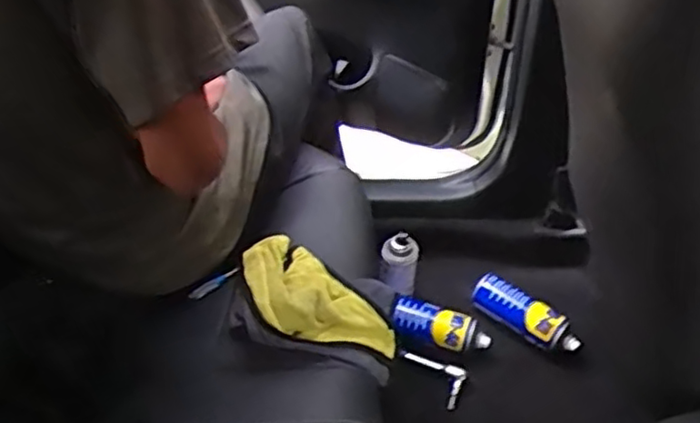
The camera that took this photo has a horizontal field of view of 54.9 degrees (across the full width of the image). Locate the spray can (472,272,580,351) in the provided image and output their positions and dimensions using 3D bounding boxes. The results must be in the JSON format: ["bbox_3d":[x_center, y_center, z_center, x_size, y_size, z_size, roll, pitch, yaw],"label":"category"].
[{"bbox_3d":[0.299,0.174,1.141,0.181,0.048,0.059,32,54,29],"label":"spray can"}]

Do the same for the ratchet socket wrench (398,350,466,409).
[{"bbox_3d":[0.129,0.273,1.098,0.109,0.024,0.068,13,47,15],"label":"ratchet socket wrench"}]

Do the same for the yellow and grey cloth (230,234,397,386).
[{"bbox_3d":[-0.049,0.114,0.772,0.219,0.064,0.127,28,53,27],"label":"yellow and grey cloth"}]

